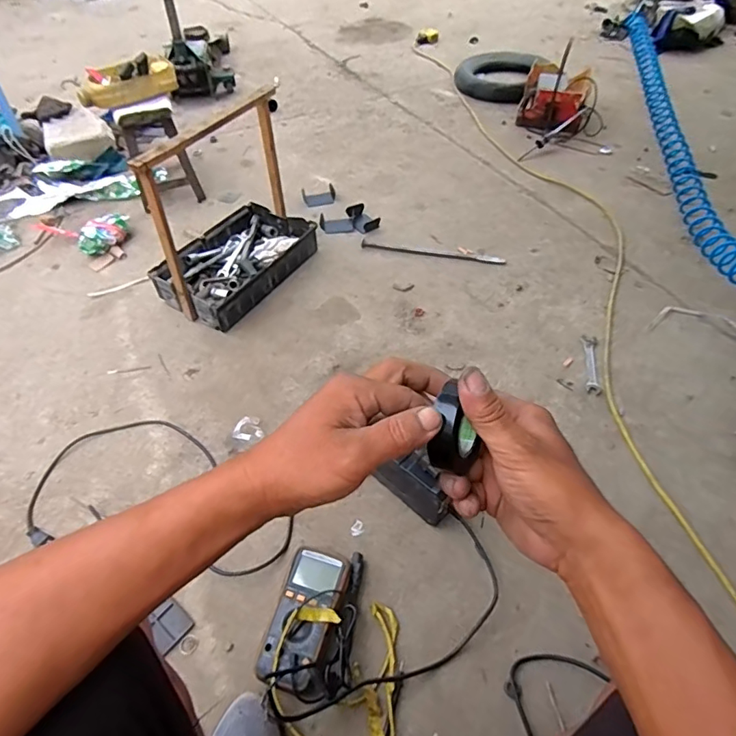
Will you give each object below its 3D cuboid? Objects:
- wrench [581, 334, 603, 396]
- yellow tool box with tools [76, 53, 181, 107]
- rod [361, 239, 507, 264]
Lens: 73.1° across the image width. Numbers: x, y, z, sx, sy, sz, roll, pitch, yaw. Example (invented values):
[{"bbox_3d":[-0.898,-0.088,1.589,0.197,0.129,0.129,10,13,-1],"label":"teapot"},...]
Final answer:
[{"bbox_3d":[0.443,-0.007,0.982,0.029,0.005,0.140,7,51,9],"label":"wrench"},{"bbox_3d":[-0.565,-0.674,1.158,0.225,0.072,0.108,-34,56,-22],"label":"yellow tool box with tools"},{"bbox_3d":[0.154,-0.278,1.200,0.341,0.007,0.026,9,56,8],"label":"rod"}]

